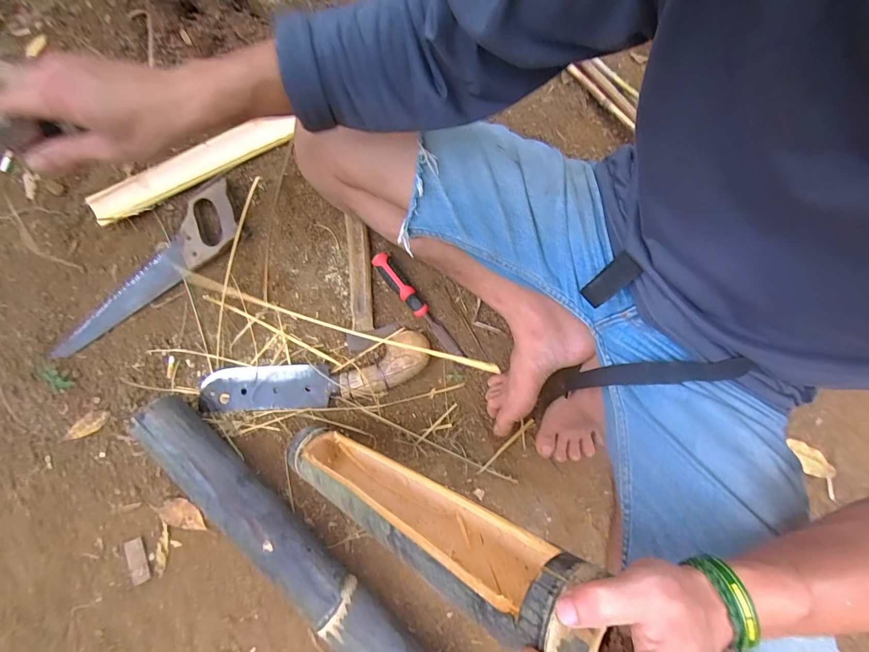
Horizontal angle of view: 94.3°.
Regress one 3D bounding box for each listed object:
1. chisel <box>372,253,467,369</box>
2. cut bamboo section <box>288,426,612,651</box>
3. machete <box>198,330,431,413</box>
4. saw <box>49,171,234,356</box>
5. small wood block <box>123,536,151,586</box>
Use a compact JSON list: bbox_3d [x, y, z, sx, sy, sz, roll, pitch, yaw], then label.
[{"bbox_3d":[-0.021,-0.026,0.678,0.030,0.027,0.231,-40,94,-8],"label":"chisel"},{"bbox_3d":[-0.033,0.195,0.436,0.089,0.473,0.069,24,76,-33],"label":"cut bamboo section"},{"bbox_3d":[-0.196,0.083,0.649,0.374,0.036,0.084,-11,78,-3],"label":"machete"},{"bbox_3d":[-0.464,-0.073,0.671,0.092,0.016,0.388,43,94,-4],"label":"saw"},{"bbox_3d":[-0.466,0.367,0.630,0.029,0.004,0.066,-25,80,-6],"label":"small wood block"}]

